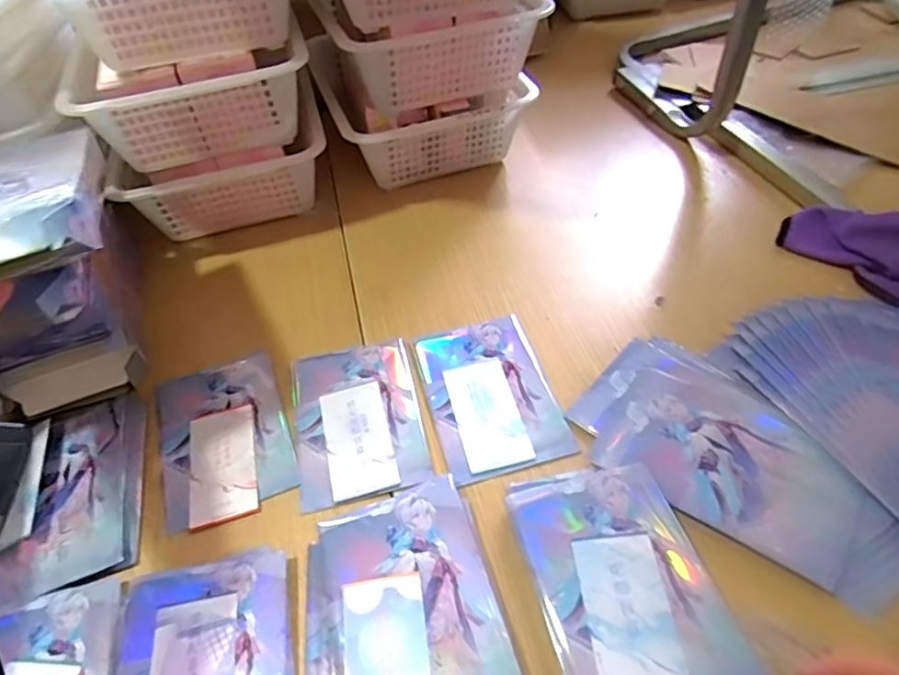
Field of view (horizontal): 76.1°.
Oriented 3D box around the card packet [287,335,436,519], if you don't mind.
[{"bbox_3d":[-0.089,0.074,0.551,0.121,0.005,0.168,-12,50,-6],"label":"card packet"}]

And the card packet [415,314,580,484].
[{"bbox_3d":[0.039,0.052,0.559,0.116,0.004,0.169,-14,50,-8],"label":"card packet"}]

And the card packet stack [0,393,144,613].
[{"bbox_3d":[-0.338,0.134,0.511,0.114,0.020,0.178,-15,51,-9],"label":"card packet stack"}]

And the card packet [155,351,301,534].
[{"bbox_3d":[-0.216,0.093,0.549,0.115,0.008,0.174,-19,51,-12],"label":"card packet"}]

